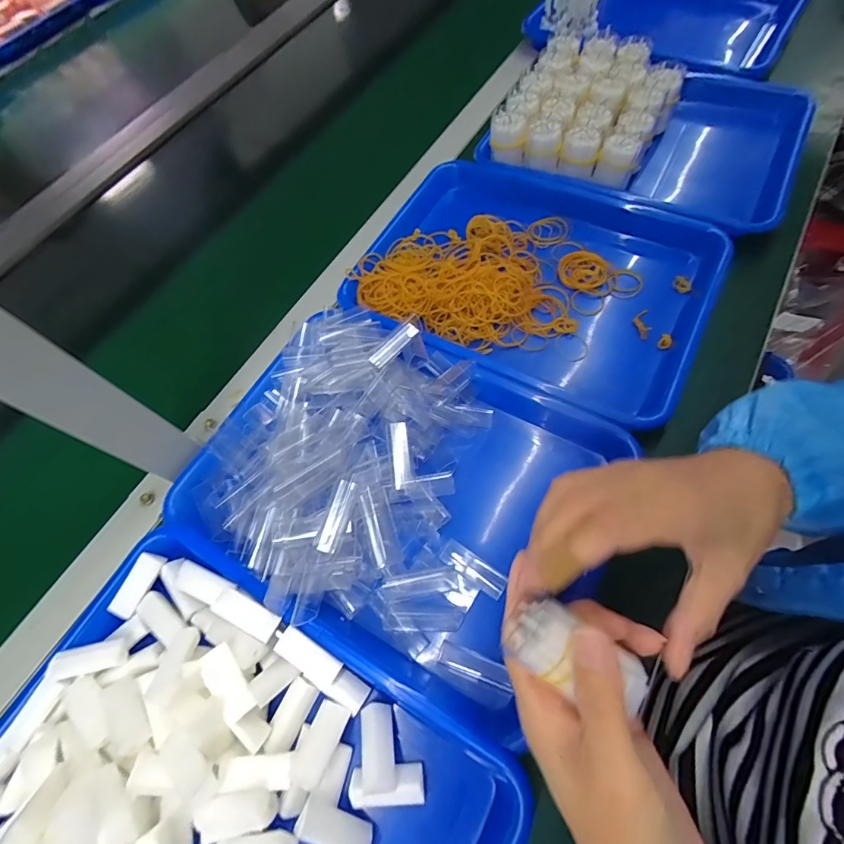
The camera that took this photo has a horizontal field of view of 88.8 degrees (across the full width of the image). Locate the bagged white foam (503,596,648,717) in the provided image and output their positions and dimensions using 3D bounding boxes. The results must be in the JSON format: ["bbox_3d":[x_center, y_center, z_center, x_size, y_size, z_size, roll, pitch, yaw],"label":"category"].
[{"bbox_3d":[0.078,0.120,0.225,0.069,0.032,0.035,25,68,6],"label":"bagged white foam"}]

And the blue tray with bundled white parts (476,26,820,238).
[{"bbox_3d":[0.268,-0.358,0.517,0.321,0.069,0.274,22,69,16],"label":"blue tray with bundled white parts"}]

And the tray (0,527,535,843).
[{"bbox_3d":[-0.126,0.247,0.266,0.333,0.058,0.249,24,69,17],"label":"tray"}]

